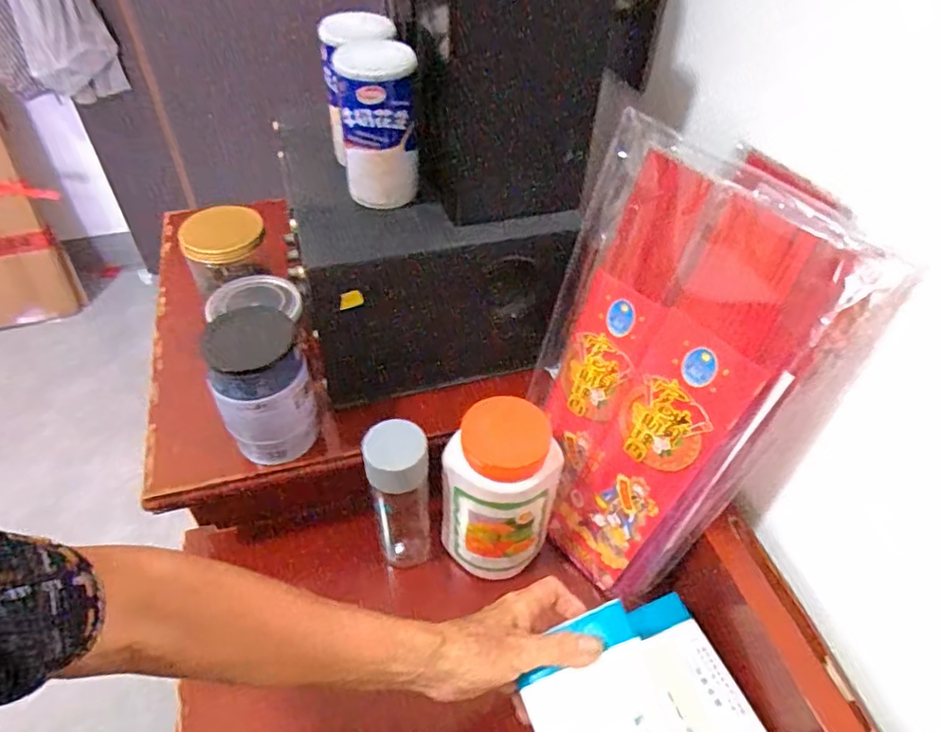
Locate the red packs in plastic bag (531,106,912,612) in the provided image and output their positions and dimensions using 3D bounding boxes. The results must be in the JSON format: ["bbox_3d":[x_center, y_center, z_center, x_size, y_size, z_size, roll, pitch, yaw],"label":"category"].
[{"bbox_3d":[0.155,0.028,0.523,0.044,0.406,0.233,-15,44,-37],"label":"red packs in plastic bag"}]

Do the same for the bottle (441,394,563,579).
[{"bbox_3d":[0.026,0.121,0.557,0.085,0.187,0.079,1,47,-1],"label":"bottle"}]

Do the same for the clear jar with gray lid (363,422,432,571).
[{"bbox_3d":[-0.066,0.130,0.577,0.053,0.200,0.056,1,47,-1],"label":"clear jar with gray lid"}]

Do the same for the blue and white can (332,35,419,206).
[{"bbox_3d":[-0.081,-0.207,0.529,0.066,0.121,0.067,-7,47,-9],"label":"blue and white can"}]

